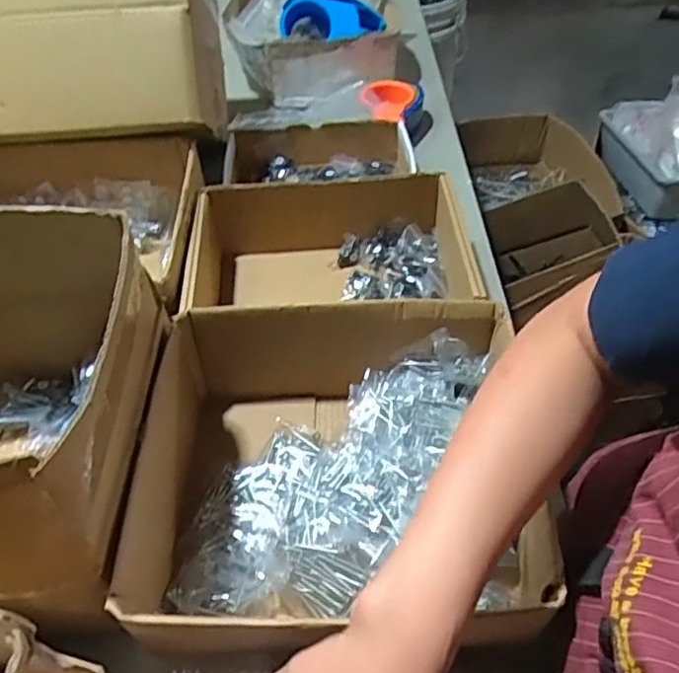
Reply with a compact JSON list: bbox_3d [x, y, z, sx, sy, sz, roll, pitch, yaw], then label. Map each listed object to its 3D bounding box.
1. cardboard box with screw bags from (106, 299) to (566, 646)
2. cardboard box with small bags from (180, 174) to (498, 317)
[{"bbox_3d":[-0.004,0.112,0.536,0.277,0.111,0.269,-1,50,1],"label":"cardboard box with screw bags"},{"bbox_3d":[-0.017,-0.067,0.699,0.308,0.133,0.218,-3,50,-1],"label":"cardboard box with small bags"}]

